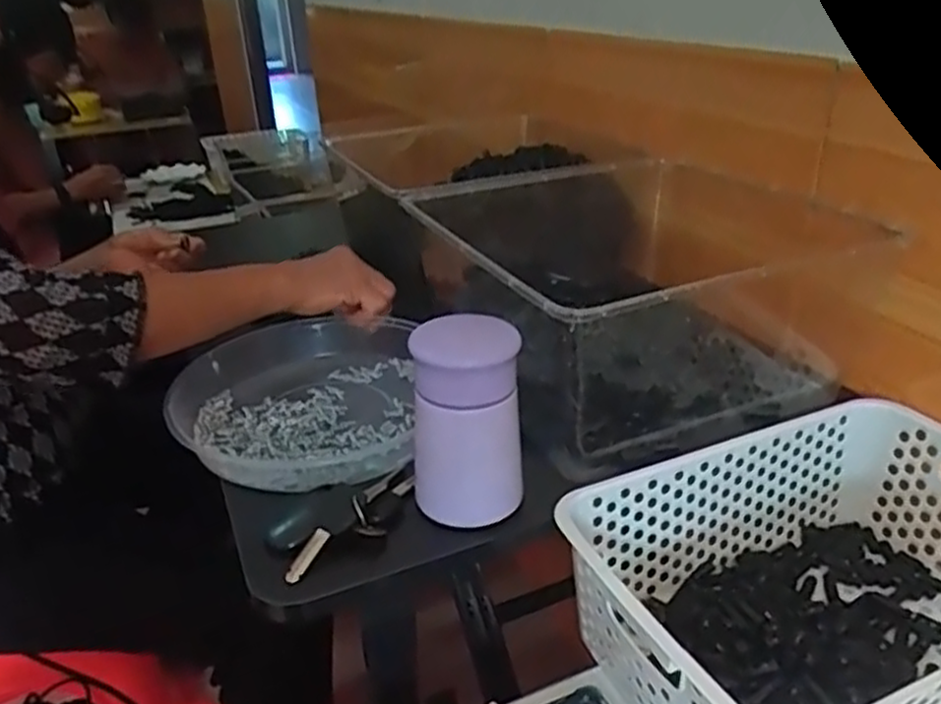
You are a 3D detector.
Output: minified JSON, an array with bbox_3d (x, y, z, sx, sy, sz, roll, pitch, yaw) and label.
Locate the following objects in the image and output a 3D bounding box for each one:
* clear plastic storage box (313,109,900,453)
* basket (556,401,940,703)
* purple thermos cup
[{"bbox_3d":[0.141,-0.059,0.690,0.283,0.159,0.345,-12,29,-17],"label":"clear plastic storage box"},{"bbox_3d":[0.232,0.152,0.488,0.302,0.112,0.202,-15,30,-23],"label":"basket"},{"bbox_3d":[-0.003,0.045,0.487,0.069,0.121,0.059,-4,28,-3],"label":"purple thermos cup"}]

